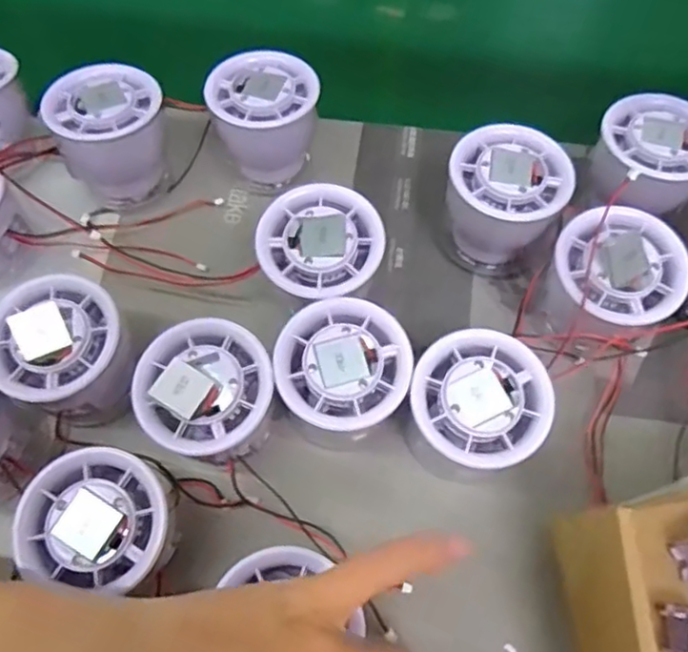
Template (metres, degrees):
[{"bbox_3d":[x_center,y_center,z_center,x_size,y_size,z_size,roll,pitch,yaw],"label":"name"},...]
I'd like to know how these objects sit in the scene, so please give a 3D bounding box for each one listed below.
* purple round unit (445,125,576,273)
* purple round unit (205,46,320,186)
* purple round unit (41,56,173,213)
[{"bbox_3d":[0.080,-0.065,0.325,0.056,0.057,0.052,0,67,0],"label":"purple round unit"},{"bbox_3d":[-0.042,-0.114,0.348,0.054,0.050,0.051,0,67,0],"label":"purple round unit"},{"bbox_3d":[-0.122,-0.103,0.343,0.055,0.055,0.055,0,67,0],"label":"purple round unit"}]

